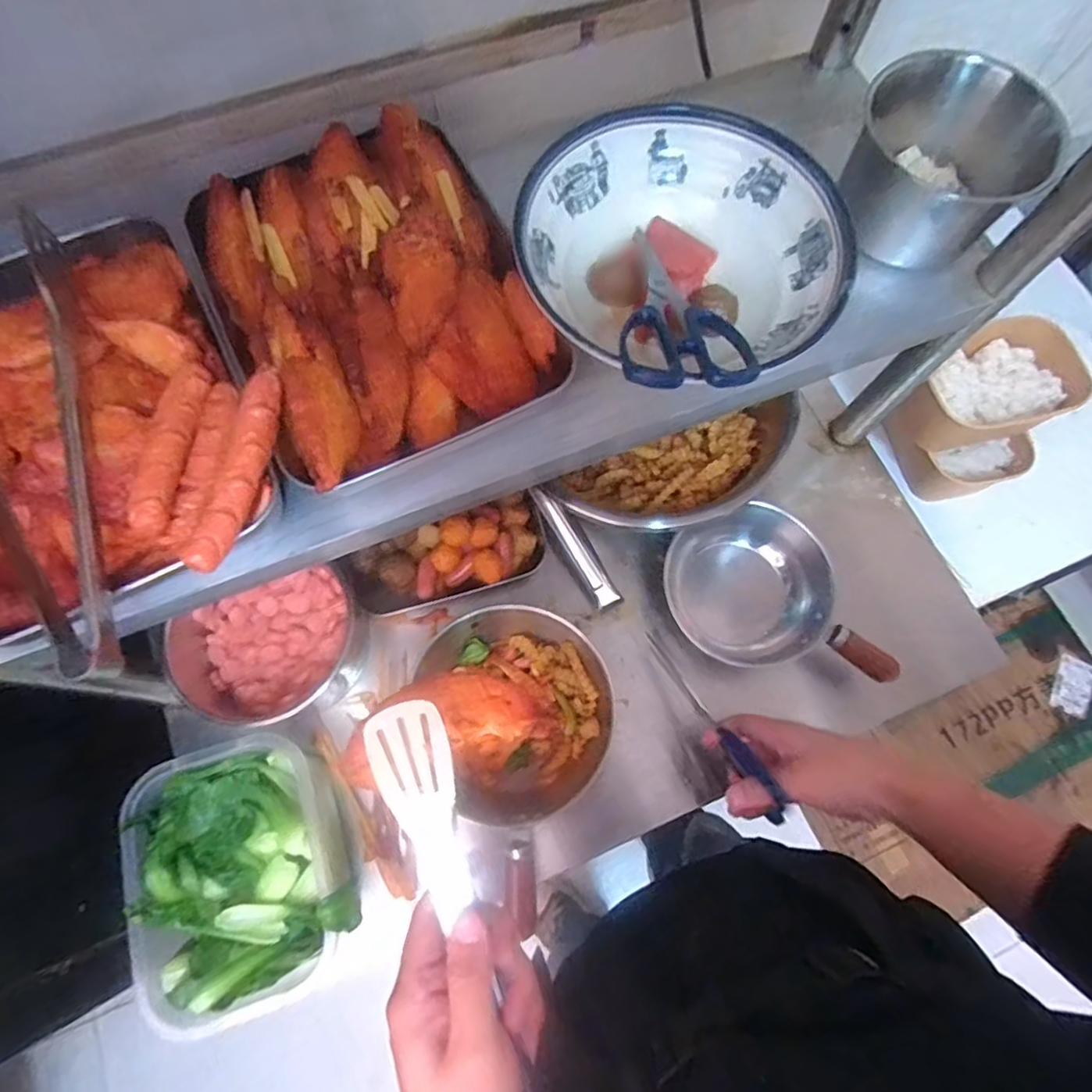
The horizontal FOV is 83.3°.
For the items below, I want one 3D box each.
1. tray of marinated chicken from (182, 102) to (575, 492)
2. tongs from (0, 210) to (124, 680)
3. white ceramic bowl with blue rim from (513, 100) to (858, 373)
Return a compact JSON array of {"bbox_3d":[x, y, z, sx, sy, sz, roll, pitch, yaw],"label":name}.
[{"bbox_3d":[-0.111,-0.163,0.406,0.192,0.068,0.225,-27,73,-10],"label":"tray of marinated chicken"},{"bbox_3d":[-0.275,-0.056,0.341,0.094,0.052,0.265,-31,74,-11],"label":"tongs"},{"bbox_3d":[0.087,-0.186,0.410,0.204,0.064,0.203,0,71,-1],"label":"white ceramic bowl with blue rim"}]

